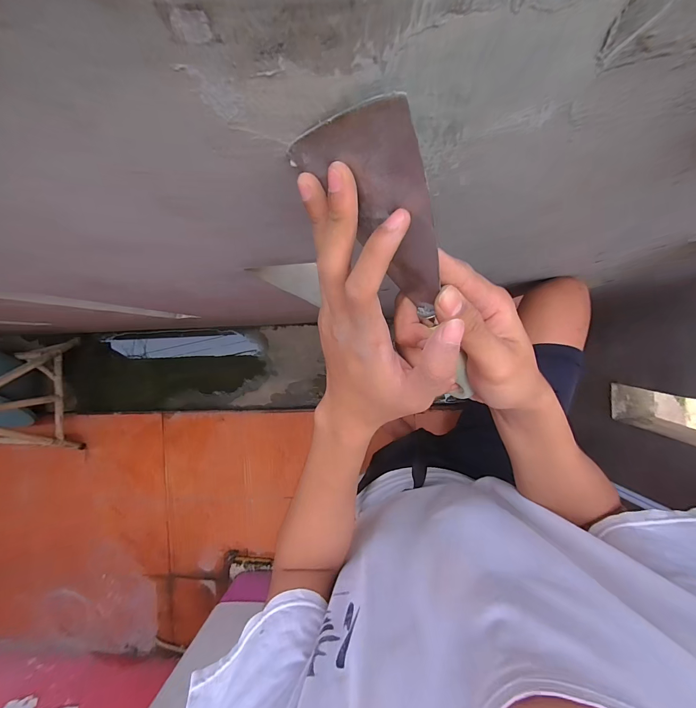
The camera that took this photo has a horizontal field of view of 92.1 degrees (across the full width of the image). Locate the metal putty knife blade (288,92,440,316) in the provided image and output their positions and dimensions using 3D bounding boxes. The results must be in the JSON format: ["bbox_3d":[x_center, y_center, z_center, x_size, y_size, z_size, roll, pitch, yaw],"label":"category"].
[{"bbox_3d":[0.020,-0.065,0.178,0.065,0.113,0.004,12,60,40],"label":"metal putty knife blade"}]

